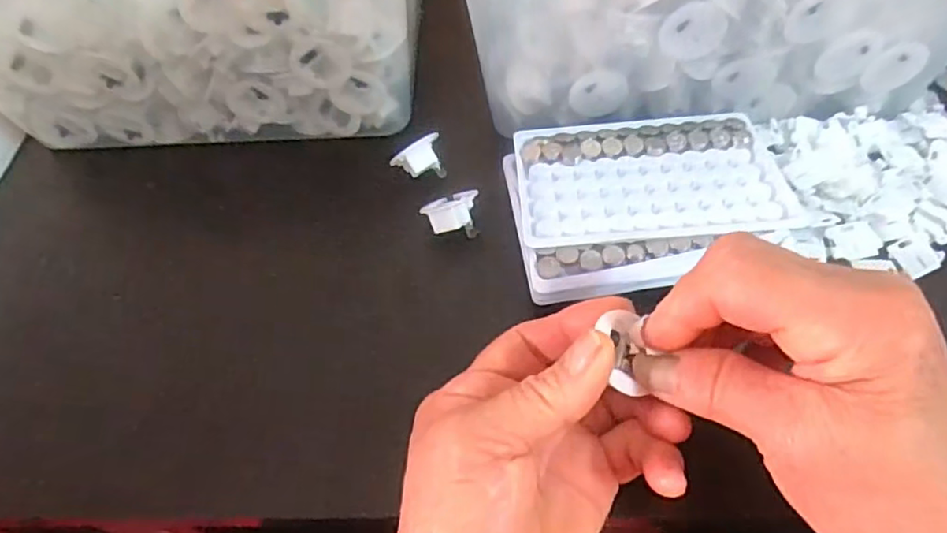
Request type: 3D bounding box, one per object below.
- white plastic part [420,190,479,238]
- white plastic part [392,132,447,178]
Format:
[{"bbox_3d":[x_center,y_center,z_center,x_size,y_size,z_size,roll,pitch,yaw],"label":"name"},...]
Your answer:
[{"bbox_3d":[-0.012,-0.027,0.345,0.031,0.019,0.021,-8,55,-1],"label":"white plastic part"},{"bbox_3d":[-0.031,-0.062,0.369,0.032,0.025,0.018,-29,58,-15],"label":"white plastic part"}]

